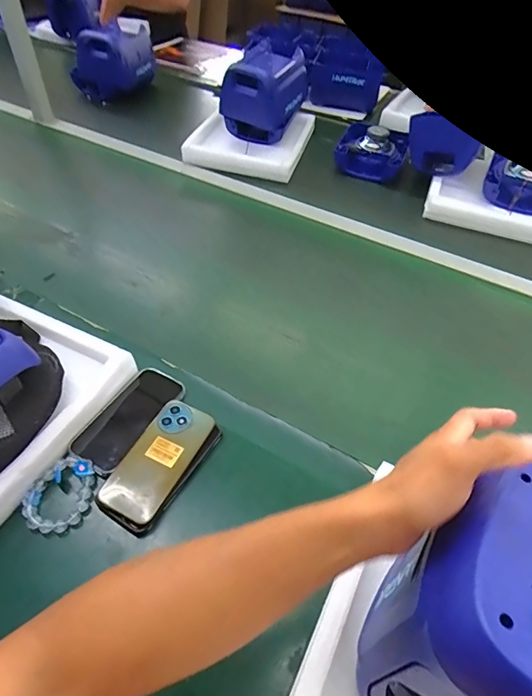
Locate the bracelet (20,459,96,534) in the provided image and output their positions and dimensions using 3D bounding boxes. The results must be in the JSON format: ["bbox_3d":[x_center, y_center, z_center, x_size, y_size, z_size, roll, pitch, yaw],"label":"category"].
[{"bbox_3d":[-0.239,0.171,0.492,0.066,0.027,0.083,27,52,19],"label":"bracelet"}]

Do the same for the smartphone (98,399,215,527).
[{"bbox_3d":[-0.130,0.134,0.522,0.072,0.011,0.153,24,51,17],"label":"smartphone"}]

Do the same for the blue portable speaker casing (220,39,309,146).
[{"bbox_3d":[-0.009,-0.675,1.140,0.173,0.172,0.210,26,51,18],"label":"blue portable speaker casing"}]

